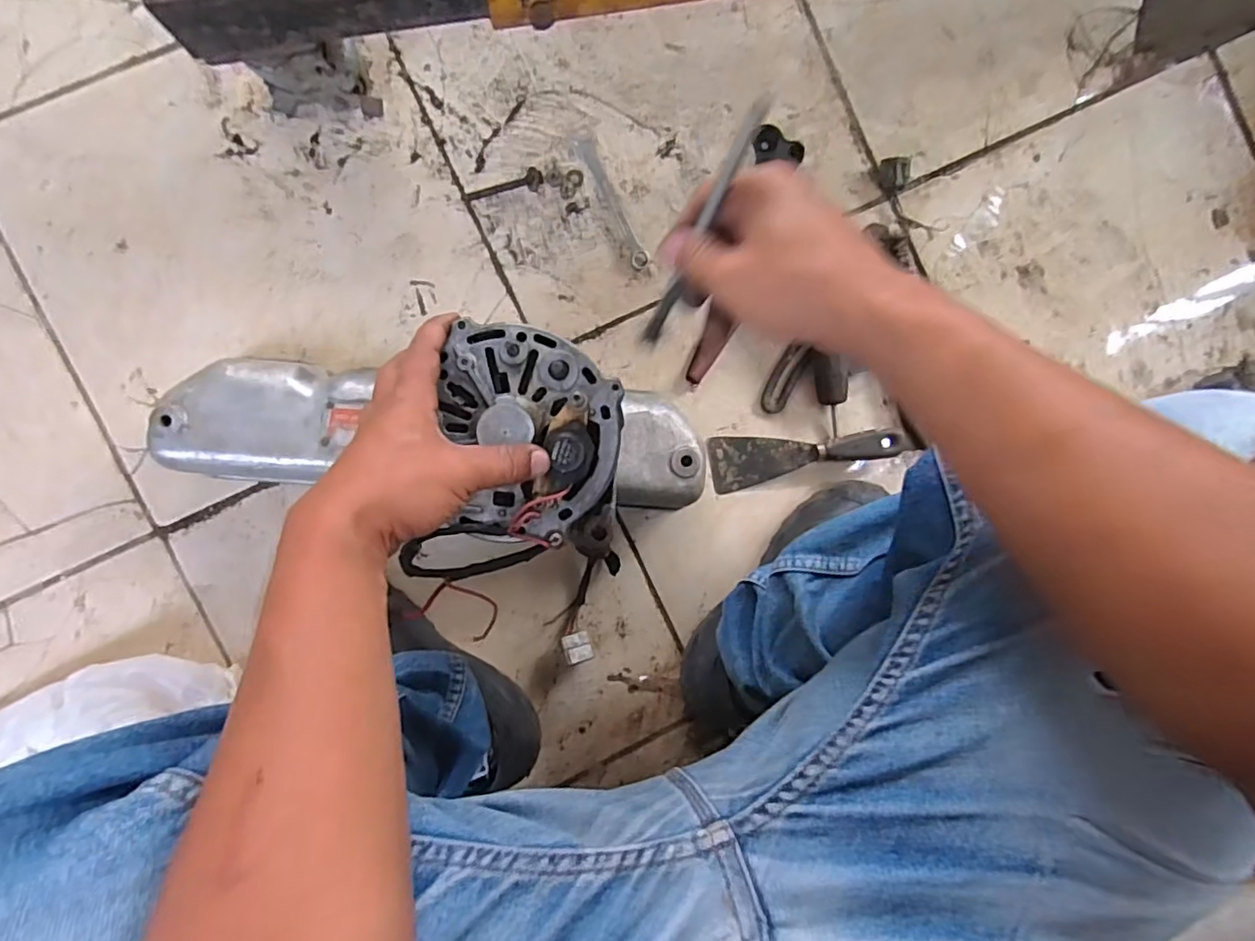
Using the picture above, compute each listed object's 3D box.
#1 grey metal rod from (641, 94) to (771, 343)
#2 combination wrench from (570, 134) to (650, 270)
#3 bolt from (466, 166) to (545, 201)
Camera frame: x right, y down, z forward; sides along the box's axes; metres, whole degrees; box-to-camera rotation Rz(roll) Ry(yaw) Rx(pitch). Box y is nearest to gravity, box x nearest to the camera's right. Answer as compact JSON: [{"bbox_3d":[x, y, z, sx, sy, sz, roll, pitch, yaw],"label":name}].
[{"bbox_3d":[0.037,-0.124,0.331,0.009,0.163,0.008,22,57,-7],"label":"grey metal rod"},{"bbox_3d":[-0.017,-0.269,0.609,0.026,0.005,0.138,-26,93,-4],"label":"combination wrench"},{"bbox_3d":[-0.119,-0.276,0.593,0.076,0.013,0.017,-21,95,-5],"label":"bolt"}]

